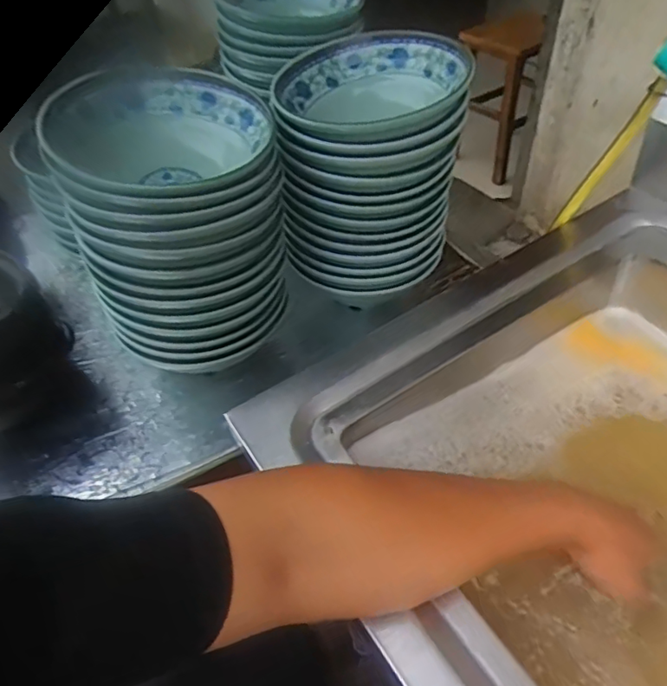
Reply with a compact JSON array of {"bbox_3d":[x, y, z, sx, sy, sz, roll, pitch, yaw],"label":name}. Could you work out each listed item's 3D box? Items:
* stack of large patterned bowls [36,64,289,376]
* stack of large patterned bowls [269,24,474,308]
[{"bbox_3d":[-0.122,-0.097,0.489,0.158,0.212,0.156,-10,45,-7],"label":"stack of large patterned bowls"},{"bbox_3d":[0.036,-0.168,0.576,0.168,0.205,0.172,0,45,3],"label":"stack of large patterned bowls"}]

